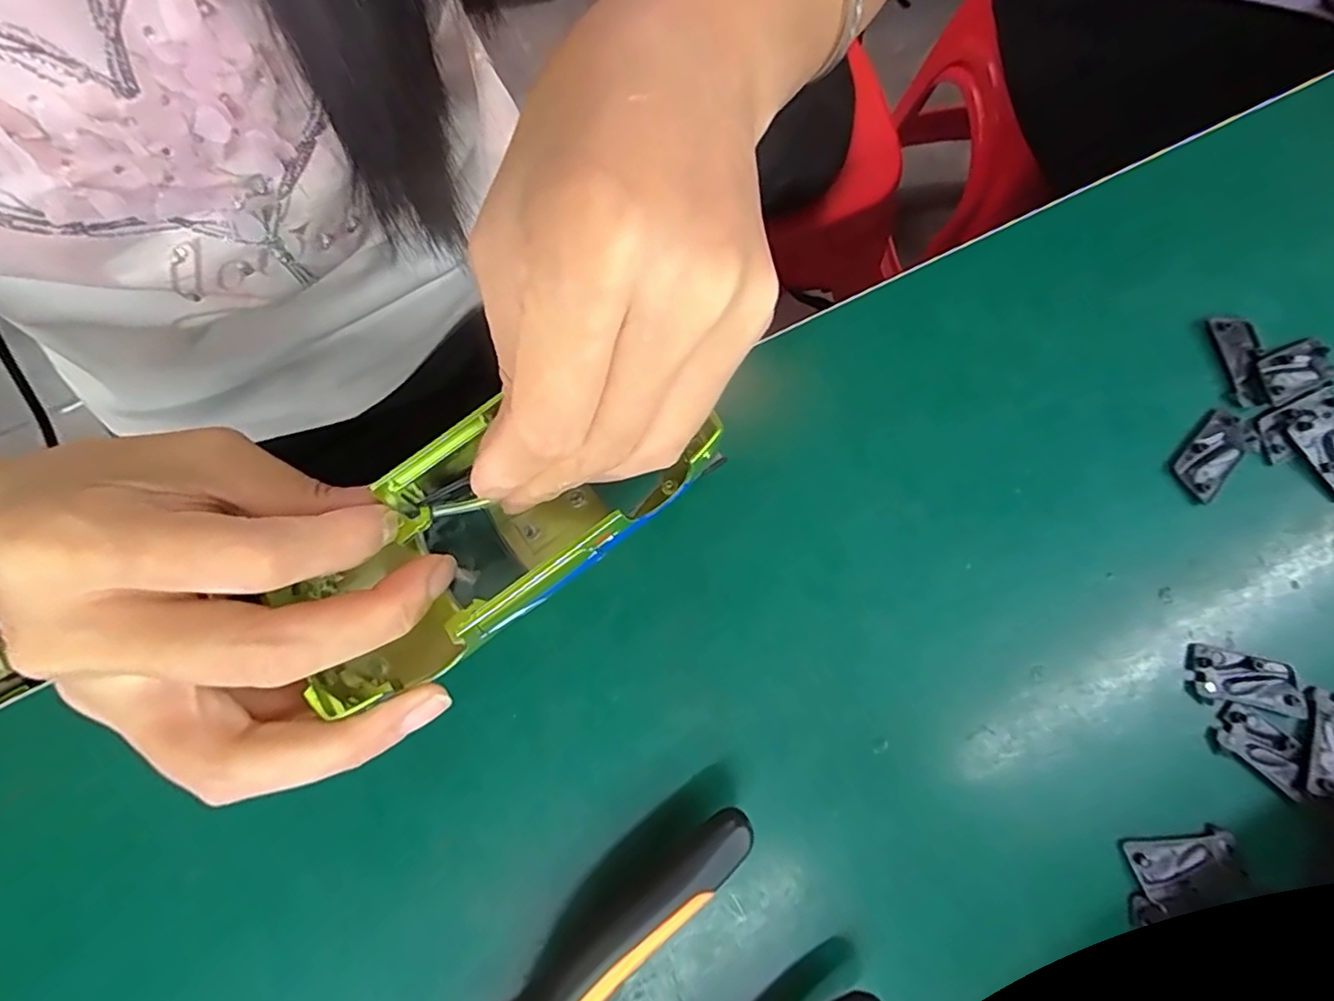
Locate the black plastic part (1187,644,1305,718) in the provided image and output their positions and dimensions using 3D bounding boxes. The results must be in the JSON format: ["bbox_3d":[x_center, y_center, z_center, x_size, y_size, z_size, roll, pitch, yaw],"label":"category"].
[{"bbox_3d":[0.187,0.058,0.191,0.034,0.004,0.016,14,79,0],"label":"black plastic part"}]

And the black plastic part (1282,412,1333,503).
[{"bbox_3d":[0.229,-0.015,0.206,0.018,0.004,0.031,-31,82,-8],"label":"black plastic part"}]

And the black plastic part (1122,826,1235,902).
[{"bbox_3d":[0.157,0.108,0.181,0.032,0.004,0.015,-14,80,-5],"label":"black plastic part"}]

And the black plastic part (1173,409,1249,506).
[{"bbox_3d":[0.188,-0.016,0.206,0.015,0.004,0.034,39,80,5],"label":"black plastic part"}]

